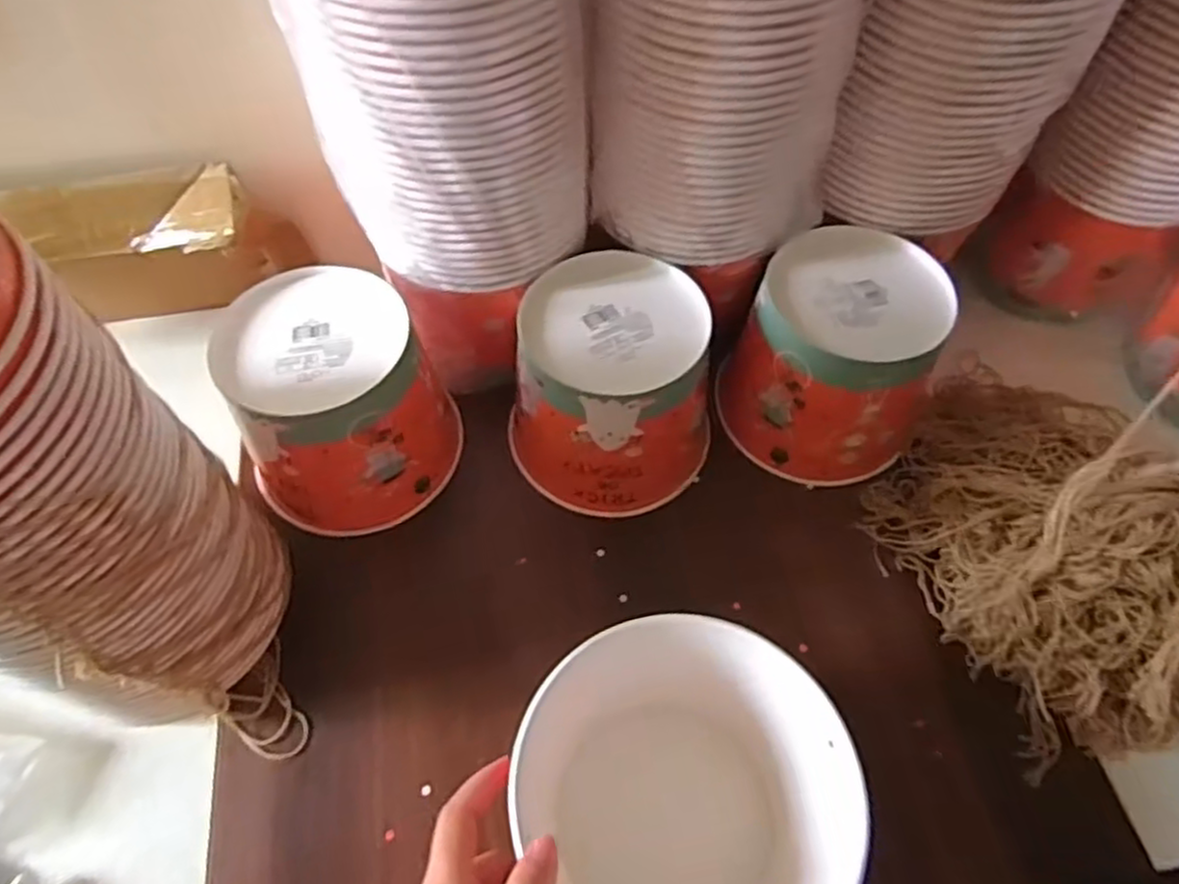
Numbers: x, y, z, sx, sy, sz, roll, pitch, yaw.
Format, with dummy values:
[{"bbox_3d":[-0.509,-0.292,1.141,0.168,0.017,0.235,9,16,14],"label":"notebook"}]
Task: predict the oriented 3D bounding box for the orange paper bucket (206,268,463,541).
[{"bbox_3d":[-0.181,-0.030,0.544,0.146,0.125,0.153,-23,61,-14],"label":"orange paper bucket"}]

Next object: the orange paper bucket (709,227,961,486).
[{"bbox_3d":[0.187,-0.063,0.571,0.143,0.135,0.144,0,58,0],"label":"orange paper bucket"}]

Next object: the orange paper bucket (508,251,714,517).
[{"bbox_3d":[0.016,-0.042,0.555,0.149,0.128,0.152,3,58,2],"label":"orange paper bucket"}]

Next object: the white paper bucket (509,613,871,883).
[{"bbox_3d":[0.049,0.201,0.405,0.157,0.145,0.164,0,58,0],"label":"white paper bucket"}]

